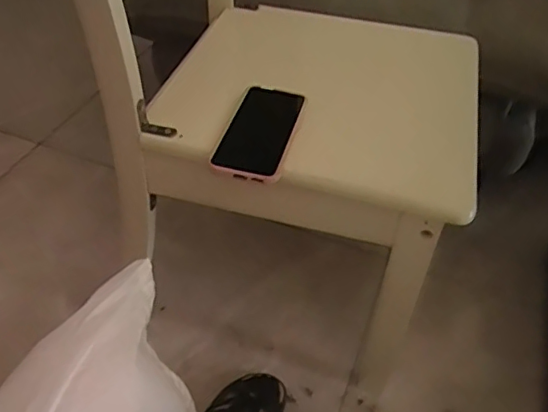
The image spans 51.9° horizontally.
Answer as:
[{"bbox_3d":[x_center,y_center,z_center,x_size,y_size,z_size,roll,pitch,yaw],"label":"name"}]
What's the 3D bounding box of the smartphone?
[{"bbox_3d":[-0.014,-0.085,0.640,0.076,0.013,0.156,14,45,8],"label":"smartphone"}]

